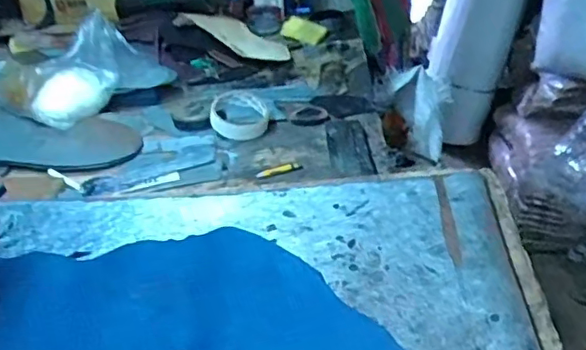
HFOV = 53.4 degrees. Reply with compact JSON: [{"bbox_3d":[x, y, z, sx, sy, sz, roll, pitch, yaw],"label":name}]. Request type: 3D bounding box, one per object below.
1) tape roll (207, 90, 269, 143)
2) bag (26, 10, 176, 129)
[{"bbox_3d":[-0.079,-0.093,0.869,0.087,0.039,0.100,-8,34,-3],"label":"tape roll"},{"bbox_3d":[-0.327,-0.175,0.968,0.124,0.099,0.242,24,40,35],"label":"bag"}]

